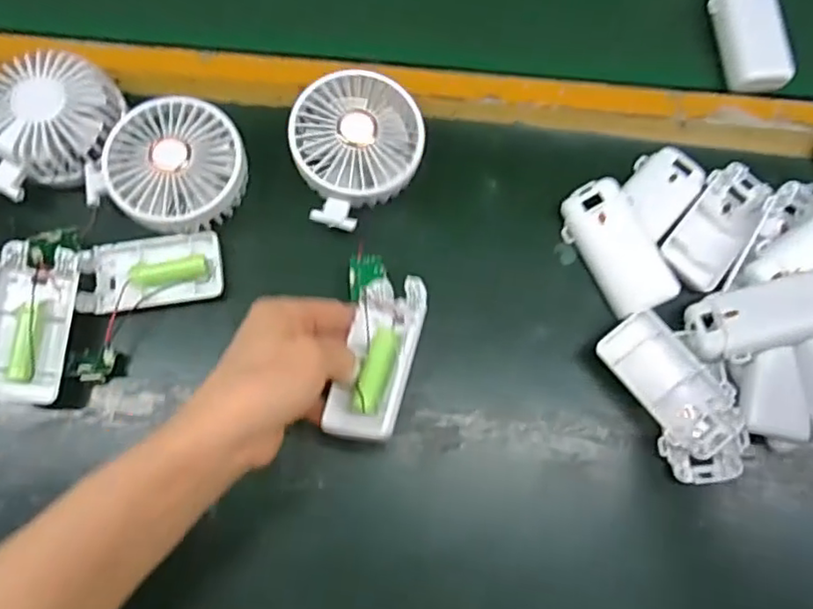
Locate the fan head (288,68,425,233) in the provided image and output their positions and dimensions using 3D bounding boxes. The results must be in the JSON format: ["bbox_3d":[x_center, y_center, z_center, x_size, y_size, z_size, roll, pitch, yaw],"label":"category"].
[{"bbox_3d":[-0.033,-0.105,0.417,0.084,0.041,0.091,1,72,-2],"label":"fan head"}]

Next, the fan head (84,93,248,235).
[{"bbox_3d":[-0.152,-0.088,0.405,0.089,0.036,0.086,1,72,-2],"label":"fan head"}]

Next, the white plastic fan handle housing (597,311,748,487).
[{"bbox_3d":[0.172,0.059,0.396,0.055,0.025,0.110,-30,76,-11],"label":"white plastic fan handle housing"}]

